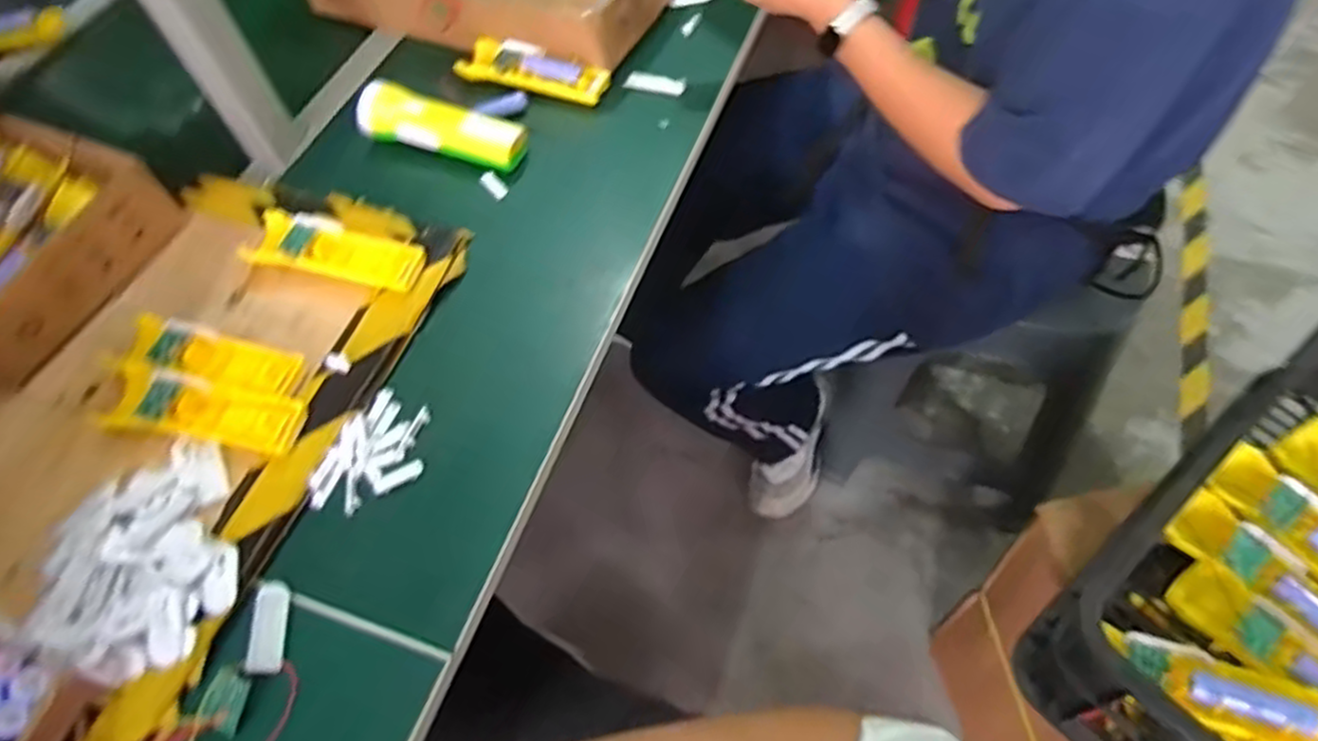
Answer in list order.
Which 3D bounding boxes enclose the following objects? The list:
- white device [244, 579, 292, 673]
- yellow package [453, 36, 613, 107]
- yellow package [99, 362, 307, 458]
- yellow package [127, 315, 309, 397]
[{"bbox_3d":[-0.264,0.173,0.513,0.023,0.006,0.061,-4,57,-3],"label":"white device"},{"bbox_3d":[-0.136,-0.324,0.807,0.163,0.027,0.059,17,60,15],"label":"yellow package"},{"bbox_3d":[-0.363,0.030,0.598,0.164,0.024,0.049,8,58,10],"label":"yellow package"},{"bbox_3d":[-0.368,-0.011,0.626,0.149,0.021,0.046,8,58,10],"label":"yellow package"}]

